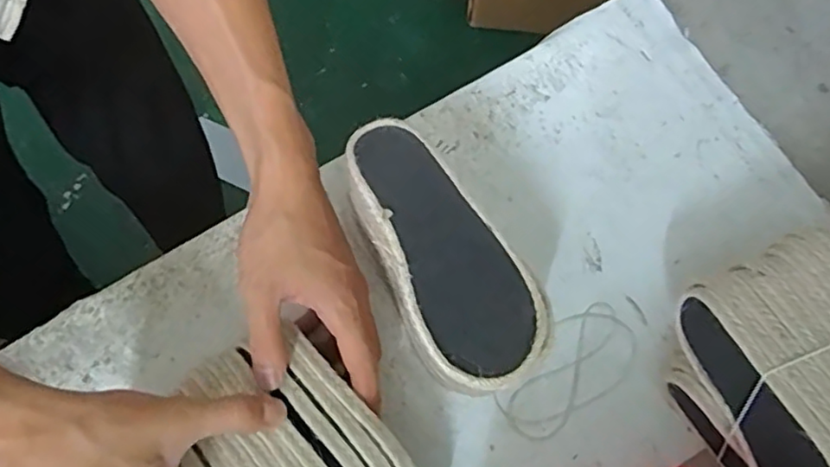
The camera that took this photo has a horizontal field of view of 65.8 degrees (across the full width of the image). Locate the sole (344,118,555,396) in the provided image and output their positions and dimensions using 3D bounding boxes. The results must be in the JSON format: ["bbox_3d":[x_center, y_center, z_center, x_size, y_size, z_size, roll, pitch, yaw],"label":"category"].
[{"bbox_3d":[0.013,0.007,0.362,0.075,0.020,0.167,-28,73,-9],"label":"sole"}]

